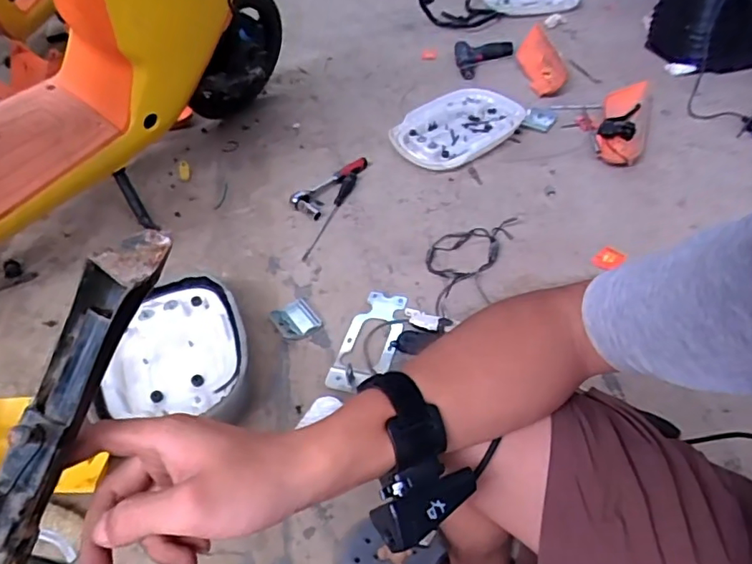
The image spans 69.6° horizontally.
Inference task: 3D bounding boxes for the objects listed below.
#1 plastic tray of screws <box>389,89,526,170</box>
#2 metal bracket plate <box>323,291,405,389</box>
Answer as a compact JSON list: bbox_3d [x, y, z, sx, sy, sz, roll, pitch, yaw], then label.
[{"bbox_3d":[0.259,-0.481,1.660,0.447,0.040,0.291,-32,51,-25],"label":"plastic tray of screws"},{"bbox_3d":[-0.012,0.103,1.042,0.107,0.043,0.268,8,46,13],"label":"metal bracket plate"}]

